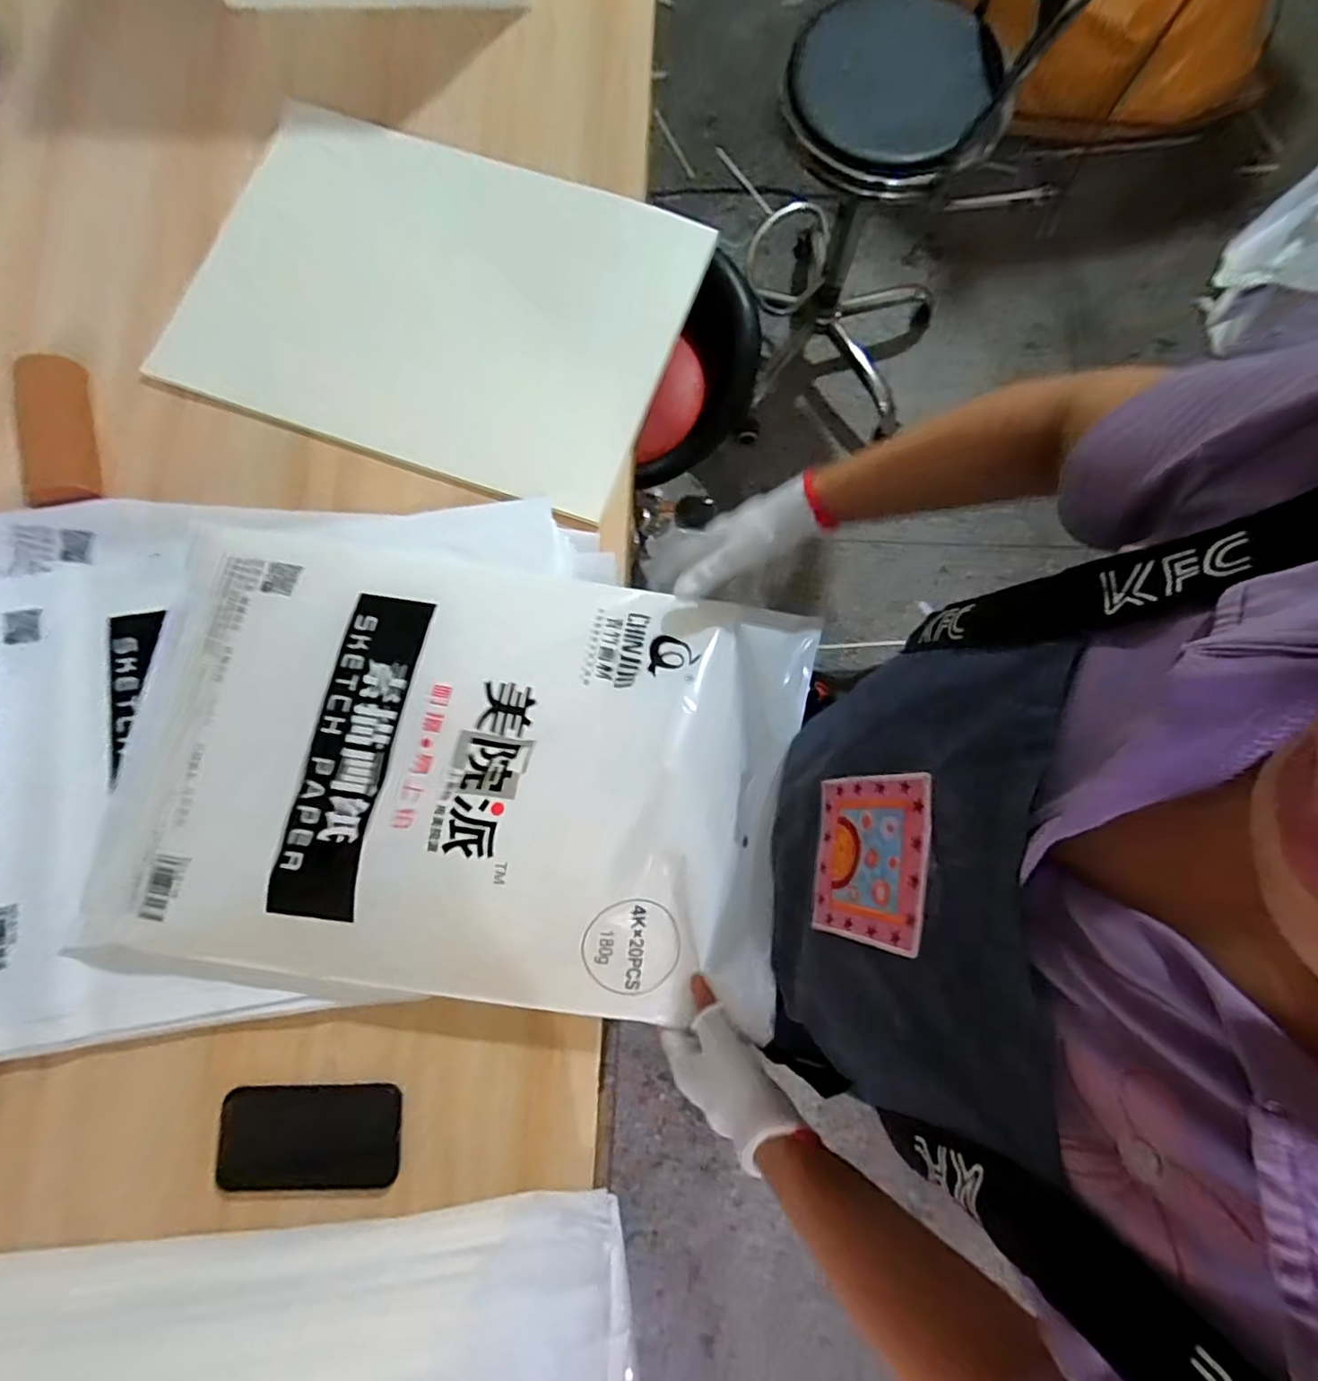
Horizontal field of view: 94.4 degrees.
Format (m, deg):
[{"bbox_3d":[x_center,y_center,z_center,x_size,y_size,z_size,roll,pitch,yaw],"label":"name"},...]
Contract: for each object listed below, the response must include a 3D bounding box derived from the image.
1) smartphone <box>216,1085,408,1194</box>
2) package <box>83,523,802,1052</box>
[{"bbox_3d":[-0.297,0.379,0.517,0.150,0.009,0.077,1,80,1],"label":"smartphone"},{"bbox_3d":[-0.179,0.062,0.520,0.573,0.053,0.374,8,80,2],"label":"package"}]

